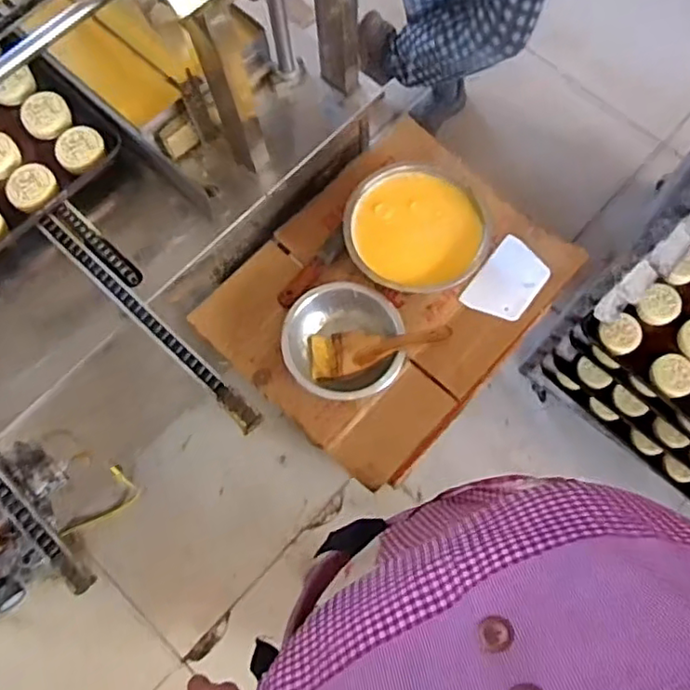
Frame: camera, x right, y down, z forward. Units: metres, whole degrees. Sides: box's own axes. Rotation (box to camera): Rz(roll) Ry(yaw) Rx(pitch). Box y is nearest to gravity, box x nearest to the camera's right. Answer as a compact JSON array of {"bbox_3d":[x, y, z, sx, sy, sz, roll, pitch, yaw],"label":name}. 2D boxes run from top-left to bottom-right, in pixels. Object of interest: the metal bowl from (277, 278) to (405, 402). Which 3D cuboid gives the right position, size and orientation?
[{"bbox_3d":[-0.002,-0.007,0.980,0.181,0.050,0.180,-1,71,2],"label":"metal bowl"}]

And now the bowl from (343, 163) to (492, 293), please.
[{"bbox_3d":[0.116,-0.185,1.029,0.222,0.072,0.204,-14,71,-3],"label":"bowl"}]

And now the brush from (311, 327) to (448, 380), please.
[{"bbox_3d":[0.060,0.005,0.975,0.200,0.016,0.070,-10,66,14],"label":"brush"}]

